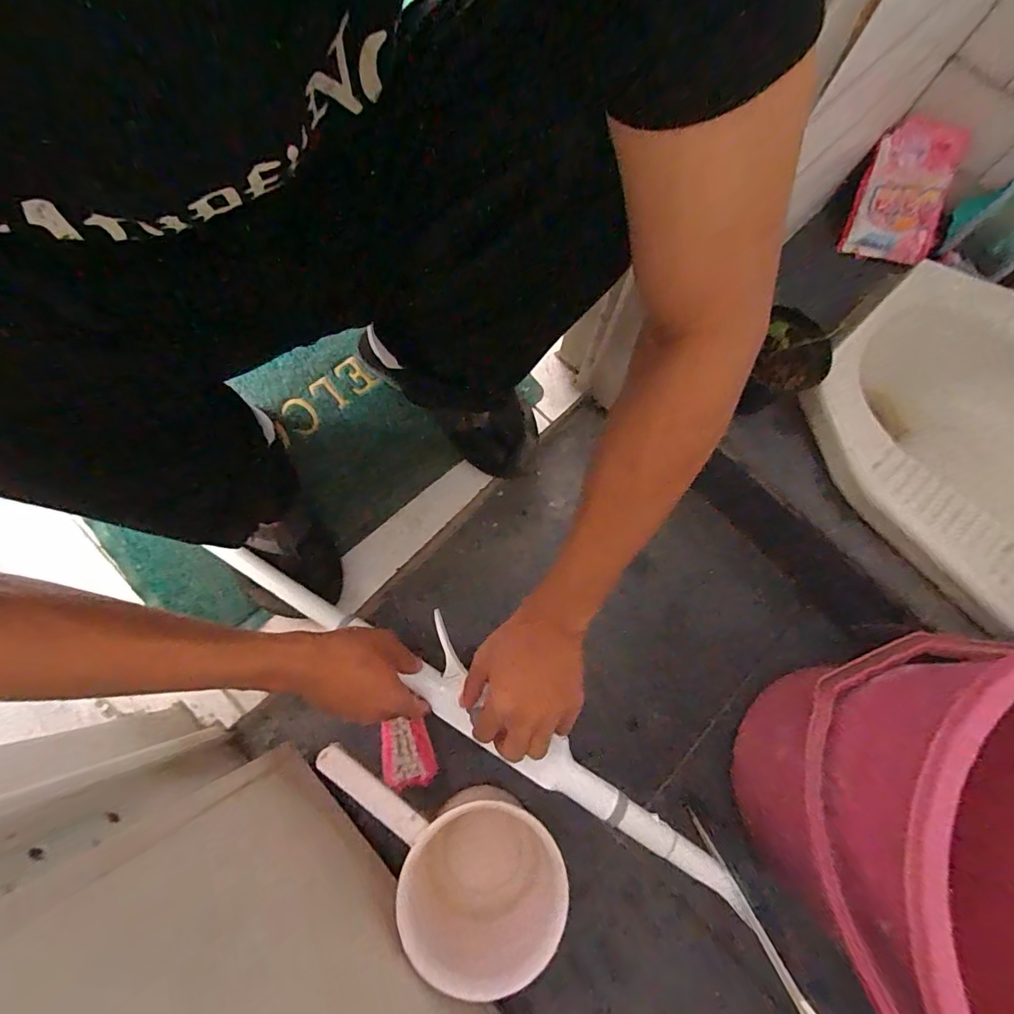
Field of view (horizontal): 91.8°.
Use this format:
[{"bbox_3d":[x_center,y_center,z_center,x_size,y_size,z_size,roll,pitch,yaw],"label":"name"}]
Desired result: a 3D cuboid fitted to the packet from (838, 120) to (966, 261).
[{"bbox_3d":[0.480,-0.377,0.594,0.095,0.033,0.144,12,110,3],"label":"packet"}]

